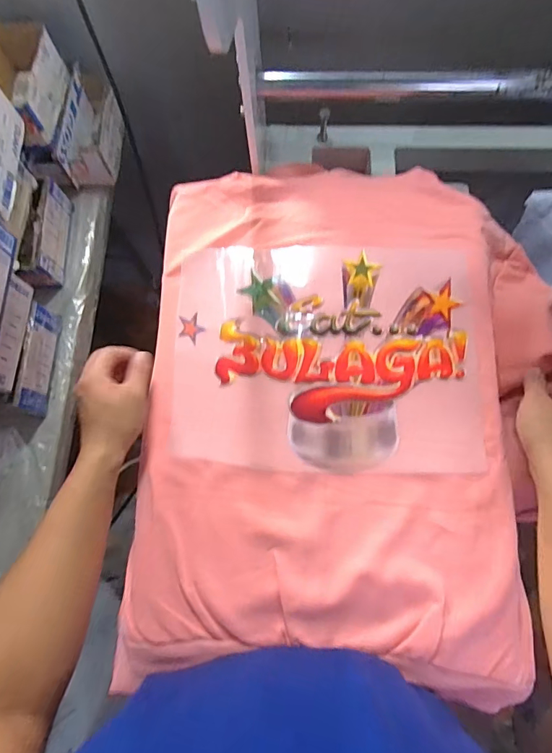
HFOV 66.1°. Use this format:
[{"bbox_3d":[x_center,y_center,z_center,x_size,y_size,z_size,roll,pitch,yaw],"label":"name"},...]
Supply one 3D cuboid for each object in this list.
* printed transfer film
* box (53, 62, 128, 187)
[{"bbox_3d":[0.065,-0.029,0.501,0.363,0.006,0.267,3,76,3],"label":"printed transfer film"},{"bbox_3d":[-0.295,-0.415,0.697,0.075,0.074,0.198,2,76,2],"label":"box"}]

